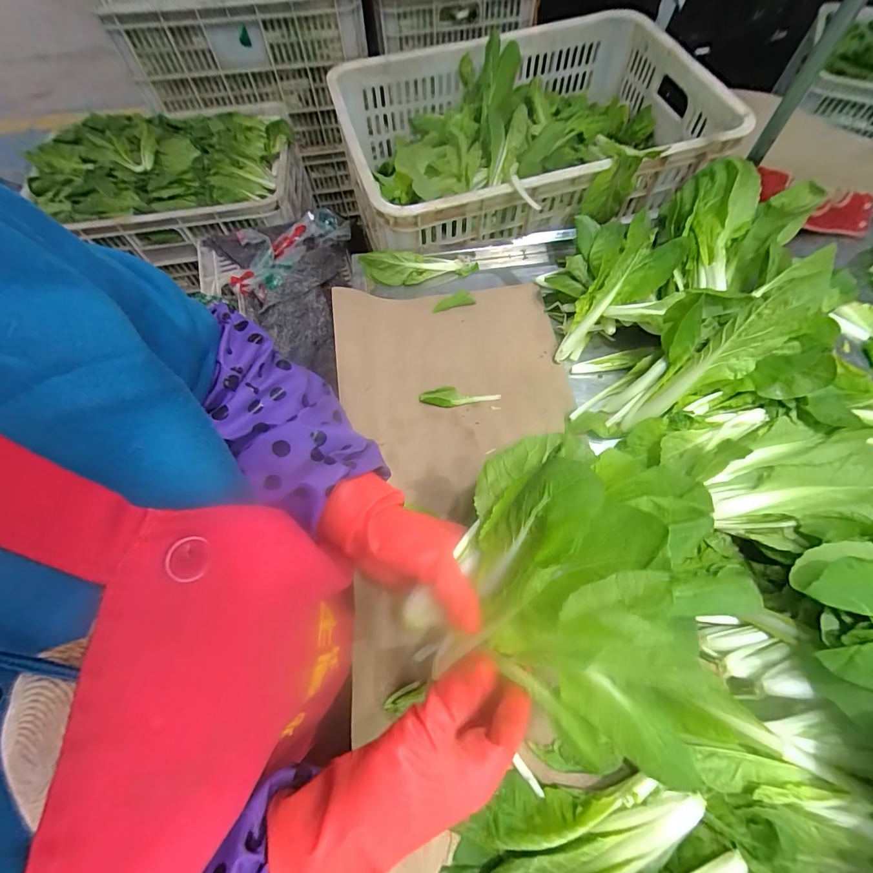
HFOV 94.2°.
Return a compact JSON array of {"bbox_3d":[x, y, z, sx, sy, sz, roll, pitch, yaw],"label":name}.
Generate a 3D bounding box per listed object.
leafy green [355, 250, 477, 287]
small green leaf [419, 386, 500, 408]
[{"bbox_3d":[-0.024,-0.241,0.575,0.162,0.030,0.032,-1,65,1],"label":"leafy green"},{"bbox_3d":[0.029,-0.049,0.504,0.097,0.006,0.026,-1,65,1],"label":"small green leaf"}]

